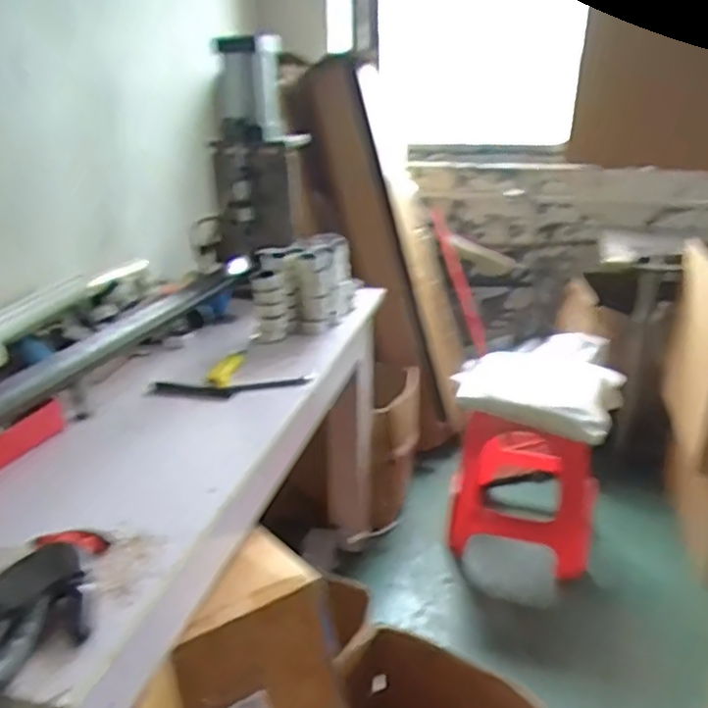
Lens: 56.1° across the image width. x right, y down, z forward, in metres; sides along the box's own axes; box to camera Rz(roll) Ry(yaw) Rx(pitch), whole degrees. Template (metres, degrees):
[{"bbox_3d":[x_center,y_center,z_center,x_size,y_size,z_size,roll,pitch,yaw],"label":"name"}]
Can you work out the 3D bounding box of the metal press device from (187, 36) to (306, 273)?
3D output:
[{"bbox_3d":[-0.276,-0.481,1.651,0.263,0.526,0.197,-7,23,-15],"label":"metal press device"}]

